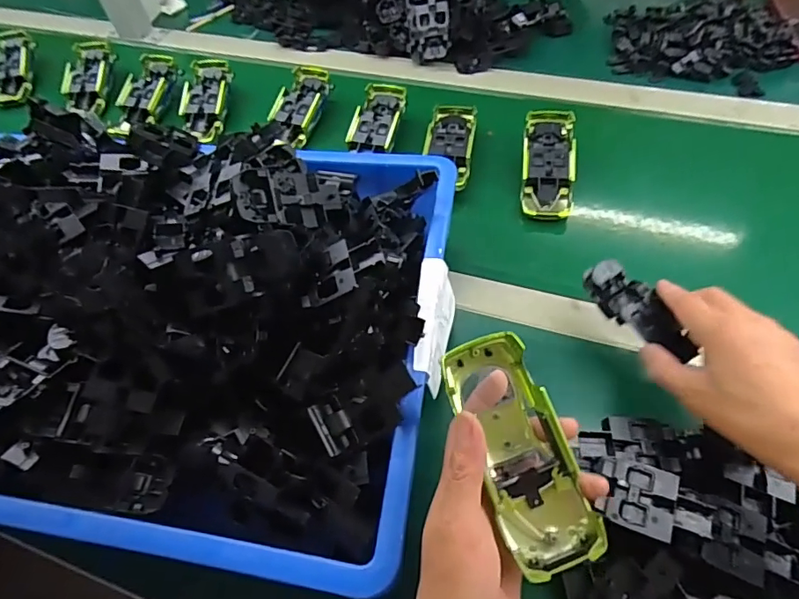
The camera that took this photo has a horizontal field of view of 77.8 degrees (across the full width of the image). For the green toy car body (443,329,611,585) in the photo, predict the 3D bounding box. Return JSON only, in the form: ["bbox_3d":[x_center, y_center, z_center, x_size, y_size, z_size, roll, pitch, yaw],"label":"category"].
[{"bbox_3d":[0.071,0.089,0.296,0.052,0.035,0.131,-16,73,-8],"label":"green toy car body"}]

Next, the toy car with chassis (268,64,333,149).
[{"bbox_3d":[-0.129,-0.247,0.641,0.057,0.029,0.121,11,71,11],"label":"toy car with chassis"}]

